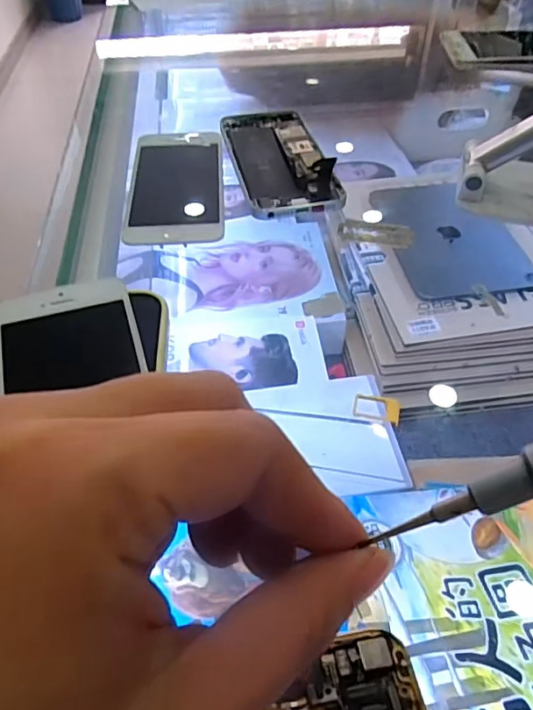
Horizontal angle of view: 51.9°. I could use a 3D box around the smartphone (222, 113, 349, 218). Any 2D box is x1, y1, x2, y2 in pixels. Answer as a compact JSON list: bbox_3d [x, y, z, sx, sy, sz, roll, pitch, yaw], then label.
[{"bbox_3d":[0.006,-0.132,0.356,0.058,0.014,0.125,-10,49,-8],"label":"smartphone"}]

